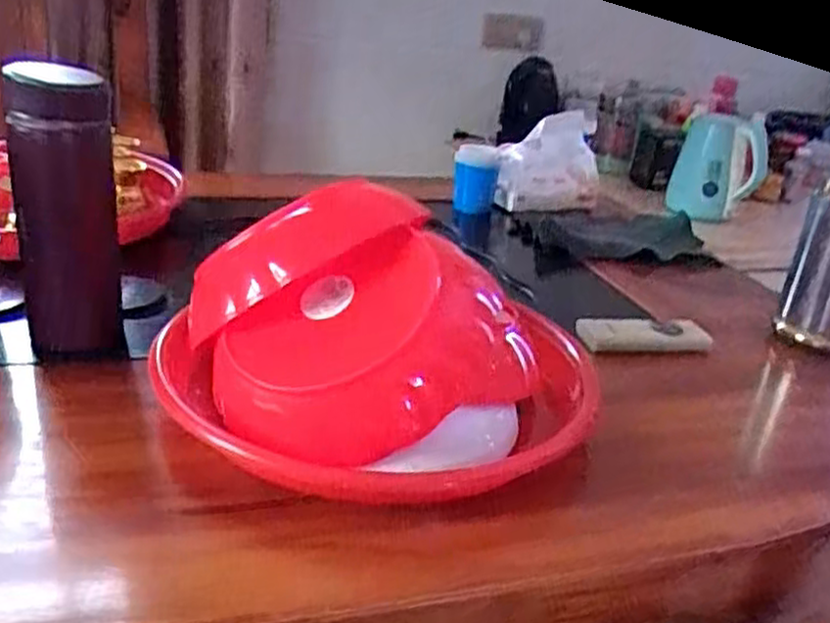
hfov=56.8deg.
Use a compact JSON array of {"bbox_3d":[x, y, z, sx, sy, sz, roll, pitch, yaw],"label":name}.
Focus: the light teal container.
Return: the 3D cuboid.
[{"bbox_3d":[0.584,-0.277,1.483,0.160,0.195,0.079,16,28,19],"label":"light teal container"}]

